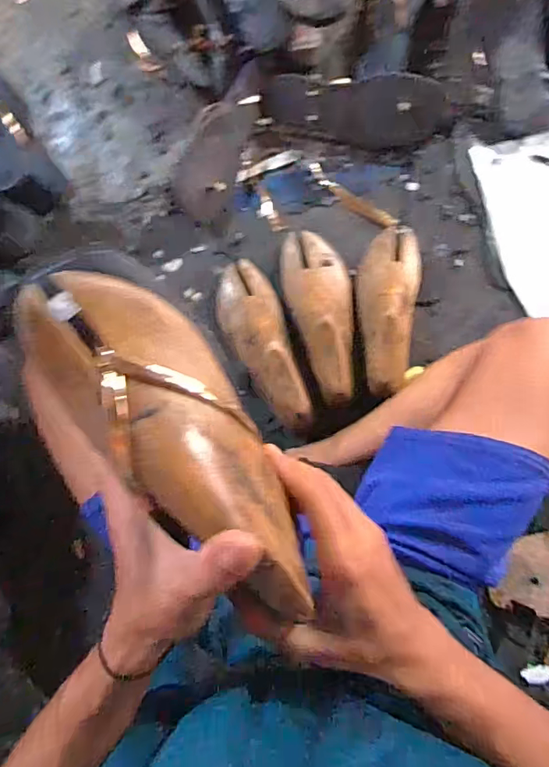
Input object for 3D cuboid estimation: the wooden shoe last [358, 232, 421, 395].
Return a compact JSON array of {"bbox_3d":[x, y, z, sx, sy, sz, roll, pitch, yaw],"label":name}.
[{"bbox_3d":[0.145,-0.096,0.619,0.079,0.097,0.228,6,88,5],"label":"wooden shoe last"}]

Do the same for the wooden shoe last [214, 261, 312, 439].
[{"bbox_3d":[-0.017,-0.055,0.628,0.082,0.069,0.248,-24,67,3],"label":"wooden shoe last"}]

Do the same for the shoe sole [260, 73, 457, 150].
[{"bbox_3d":[0.110,-0.377,0.674,0.241,0.019,0.087,3,115,5],"label":"shoe sole"}]

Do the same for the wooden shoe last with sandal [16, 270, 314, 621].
[{"bbox_3d":[-0.044,0.031,0.255,0.065,0.055,0.213,-37,99,2],"label":"wooden shoe last with sandal"}]

